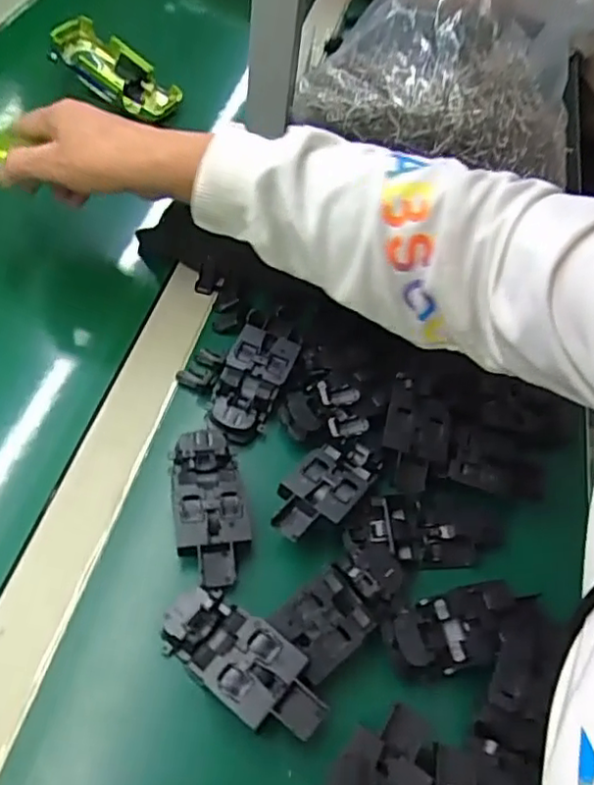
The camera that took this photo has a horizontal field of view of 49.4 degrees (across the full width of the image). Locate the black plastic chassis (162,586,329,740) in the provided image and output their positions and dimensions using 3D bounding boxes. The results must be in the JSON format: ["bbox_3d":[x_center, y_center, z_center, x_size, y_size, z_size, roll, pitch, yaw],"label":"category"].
[{"bbox_3d":[-0.029,0.146,0.346,0.095,0.028,0.042,36,56,16],"label":"black plastic chassis"}]

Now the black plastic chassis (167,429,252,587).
[{"bbox_3d":[-0.055,0.069,0.395,0.040,0.025,0.097,-7,55,-14],"label":"black plastic chassis"}]

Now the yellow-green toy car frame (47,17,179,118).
[{"bbox_3d":[-0.184,-0.326,0.658,0.138,0.032,0.055,38,57,1],"label":"yellow-green toy car frame"}]

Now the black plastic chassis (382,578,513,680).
[{"bbox_3d":[0.091,0.136,0.368,0.078,0.020,0.041,-8,56,-15],"label":"black plastic chassis"}]

